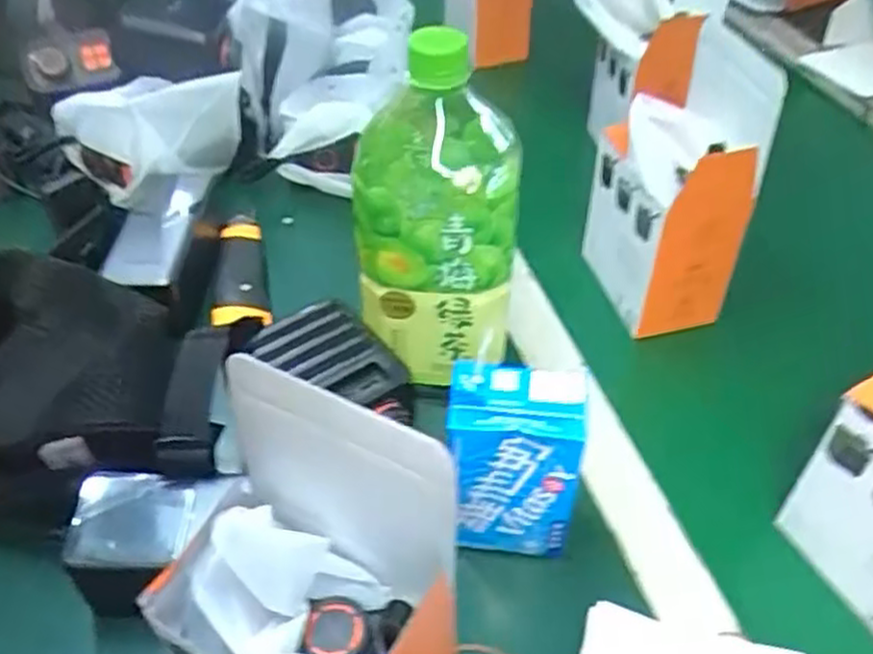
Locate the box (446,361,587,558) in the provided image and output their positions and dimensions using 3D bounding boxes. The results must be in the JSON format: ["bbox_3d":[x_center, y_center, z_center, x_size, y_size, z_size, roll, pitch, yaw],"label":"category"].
[{"bbox_3d":[0.038,0.070,0.390,0.062,0.125,0.035,5,43,6],"label":"box"}]

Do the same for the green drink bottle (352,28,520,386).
[{"bbox_3d":[-0.002,-0.064,0.449,0.089,0.204,0.100,-6,43,-6],"label":"green drink bottle"}]

